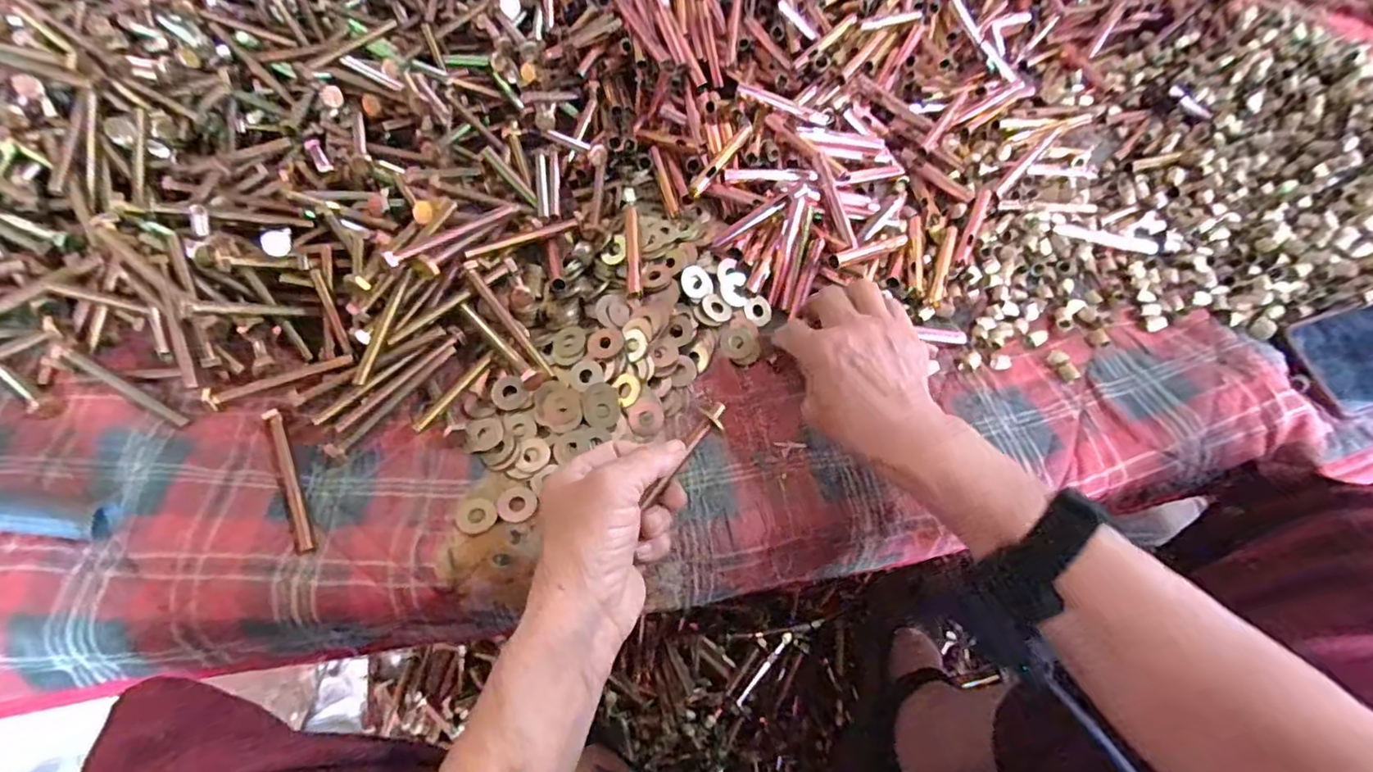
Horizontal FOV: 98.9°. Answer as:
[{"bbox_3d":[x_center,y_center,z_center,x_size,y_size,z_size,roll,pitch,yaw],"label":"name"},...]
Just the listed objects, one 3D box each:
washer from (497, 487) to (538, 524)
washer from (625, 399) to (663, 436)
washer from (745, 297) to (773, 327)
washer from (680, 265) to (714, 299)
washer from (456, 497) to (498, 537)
[{"bbox_3d":[-0.109,0.077,0.378,0.025,0.004,0.025,0,55,1],"label":"washer"},{"bbox_3d":[-0.029,0.022,0.411,0.024,0.004,0.025,-17,67,-11],"label":"washer"},{"bbox_3d":[0.057,-0.058,0.463,0.024,0.007,0.023,3,86,-18],"label":"washer"},{"bbox_3d":[0.008,-0.081,0.453,0.025,0.004,0.027,5,75,-17],"label":"washer"},{"bbox_3d":[-0.133,0.083,0.374,0.025,0.004,0.023,1,65,-3],"label":"washer"}]

